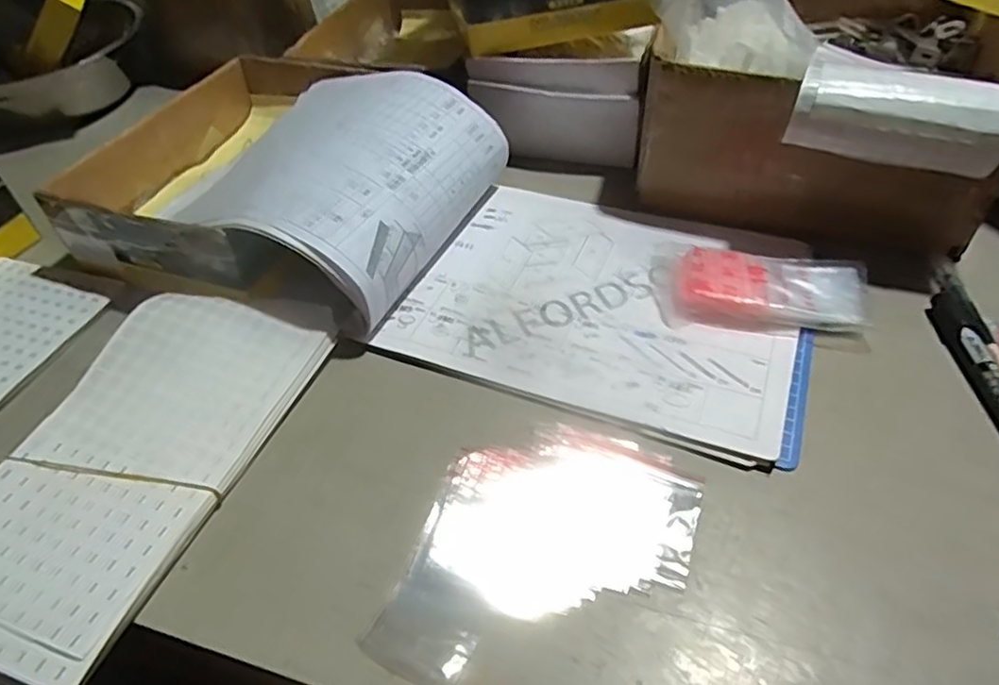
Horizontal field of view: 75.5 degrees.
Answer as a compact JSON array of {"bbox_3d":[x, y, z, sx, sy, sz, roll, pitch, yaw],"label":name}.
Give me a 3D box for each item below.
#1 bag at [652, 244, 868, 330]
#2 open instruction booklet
[{"bbox_3d":[0.180,-0.042,0.447,0.134,0.020,0.076,5,46,6],"label":"bag"},{"bbox_3d":[0.010,-0.078,0.452,0.423,0.076,0.210,19,49,19],"label":"open instruction booklet"}]

